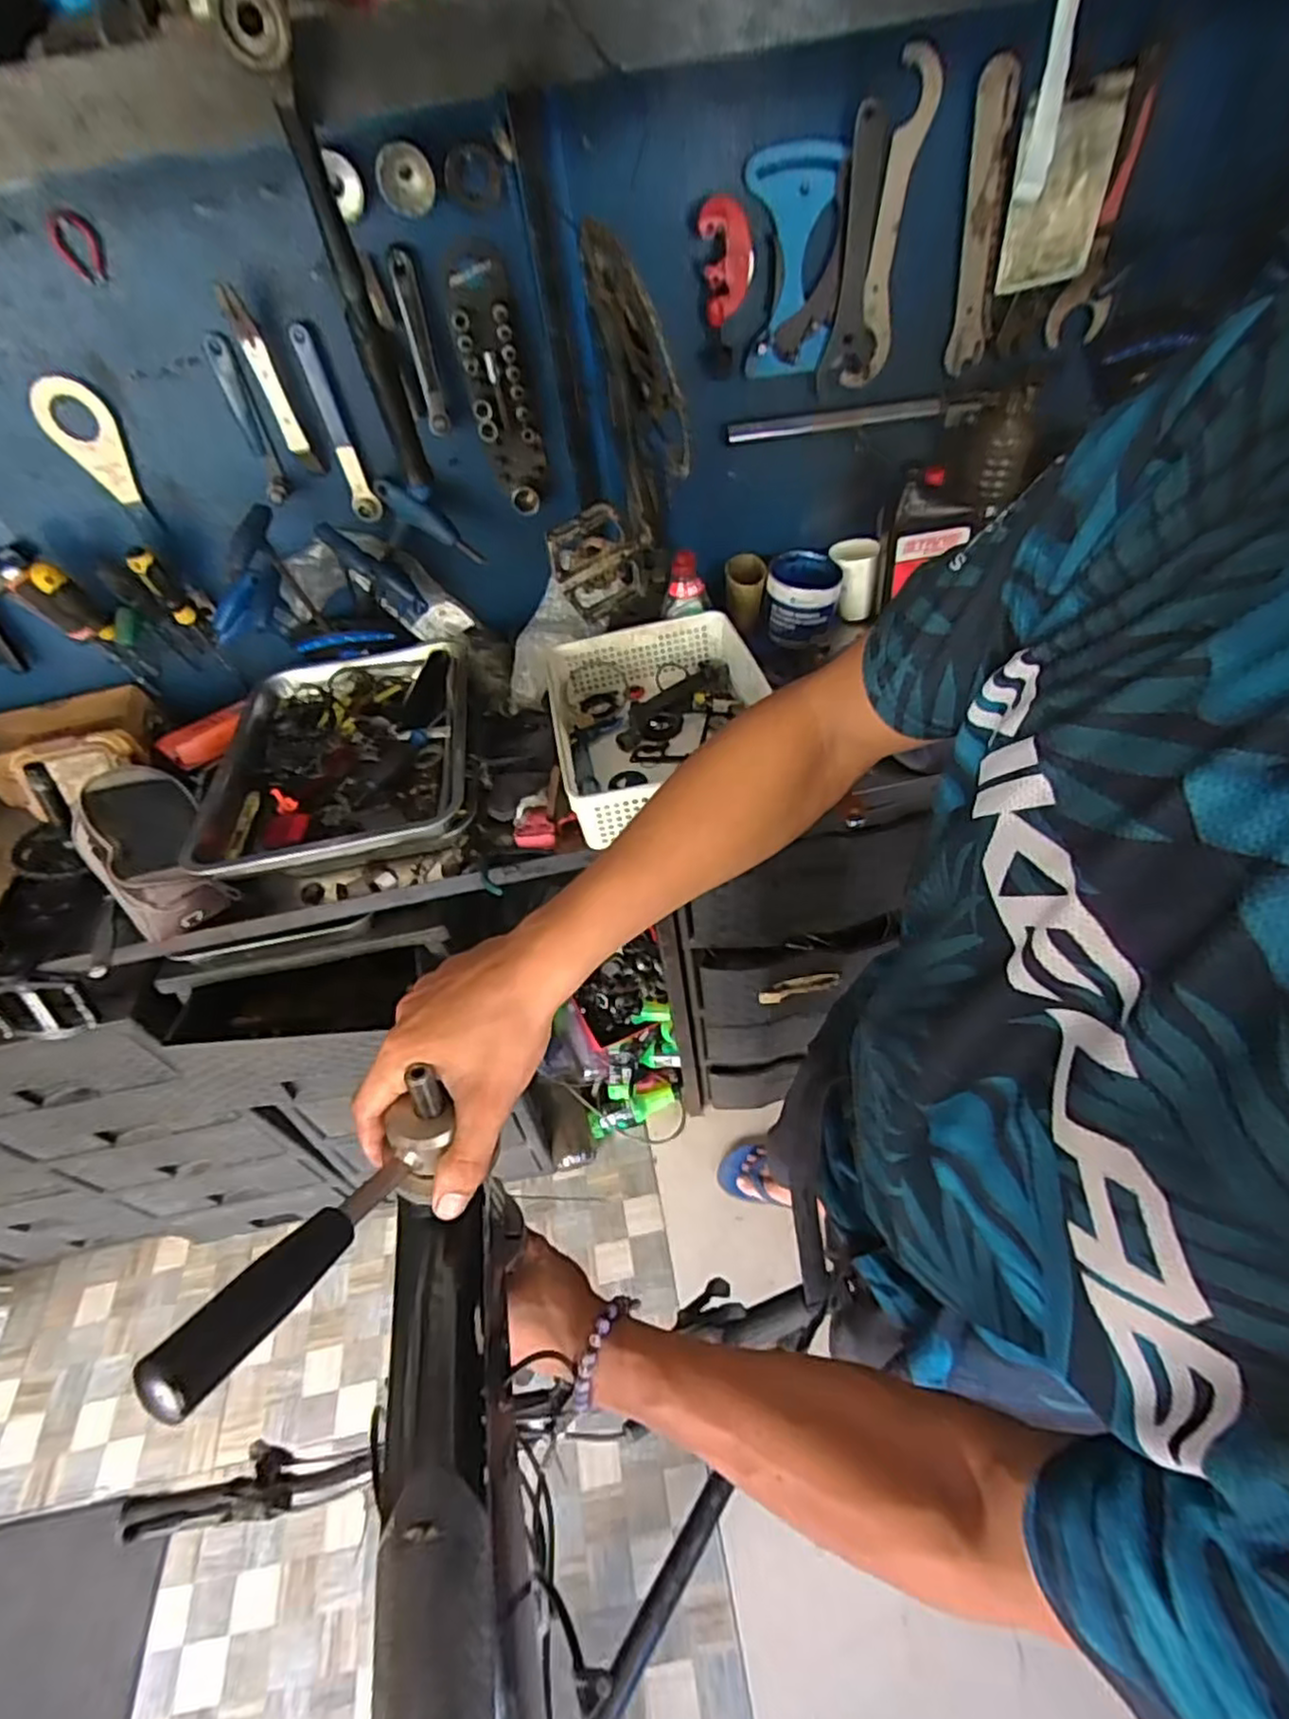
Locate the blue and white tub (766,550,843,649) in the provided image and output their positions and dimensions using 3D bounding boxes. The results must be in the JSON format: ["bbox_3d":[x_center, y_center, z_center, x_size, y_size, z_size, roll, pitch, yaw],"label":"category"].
[{"bbox_3d":[0.226,-0.375,1.012,0.103,0.084,0.118,7,51,14],"label":"blue and white tub"}]

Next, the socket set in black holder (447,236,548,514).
[{"bbox_3d":[-0.167,-0.540,0.819,0.074,0.242,0.030,-13,49,-3],"label":"socket set in black holder"}]

